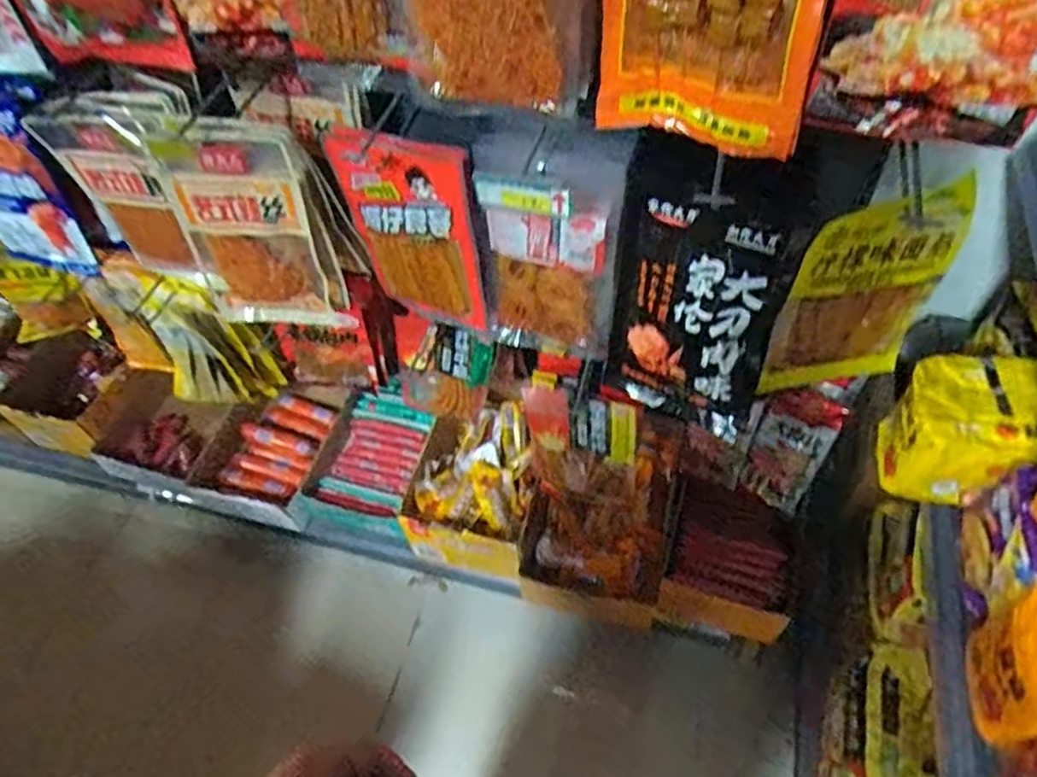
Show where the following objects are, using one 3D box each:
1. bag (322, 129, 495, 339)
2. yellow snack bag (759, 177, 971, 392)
[{"bbox_3d":[-0.105,-0.168,0.773,0.170,0.260,0.025,13,55,25],"label":"bag"},{"bbox_3d":[0.340,-0.086,0.692,0.162,0.256,0.023,-13,55,-4],"label":"yellow snack bag"}]

